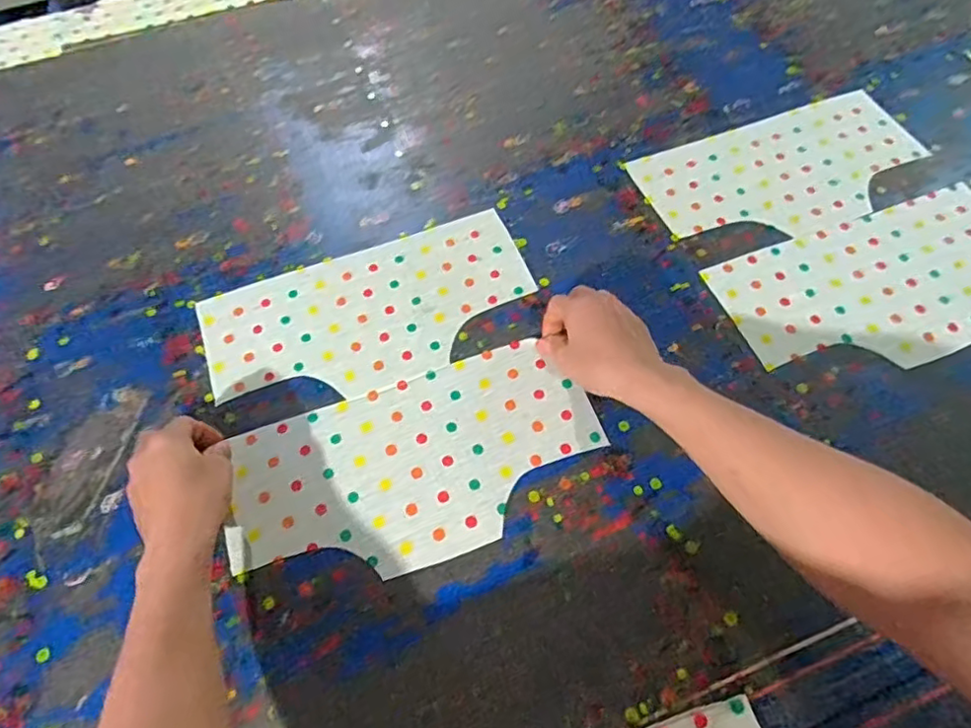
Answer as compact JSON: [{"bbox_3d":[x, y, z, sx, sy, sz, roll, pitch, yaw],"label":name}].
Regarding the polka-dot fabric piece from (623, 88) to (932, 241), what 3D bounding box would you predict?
[{"bbox_3d":[0.341,-0.215,0.671,0.318,0.007,0.163,-19,62,-11],"label":"polka-dot fabric piece"}]

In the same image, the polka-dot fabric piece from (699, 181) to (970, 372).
[{"bbox_3d":[0.400,-0.081,0.593,0.316,0.007,0.164,-20,61,-11],"label":"polka-dot fabric piece"}]

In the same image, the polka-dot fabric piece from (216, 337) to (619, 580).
[{"bbox_3d":[-0.058,0.087,0.519,0.310,0.009,0.161,-19,60,-7],"label":"polka-dot fabric piece"}]

